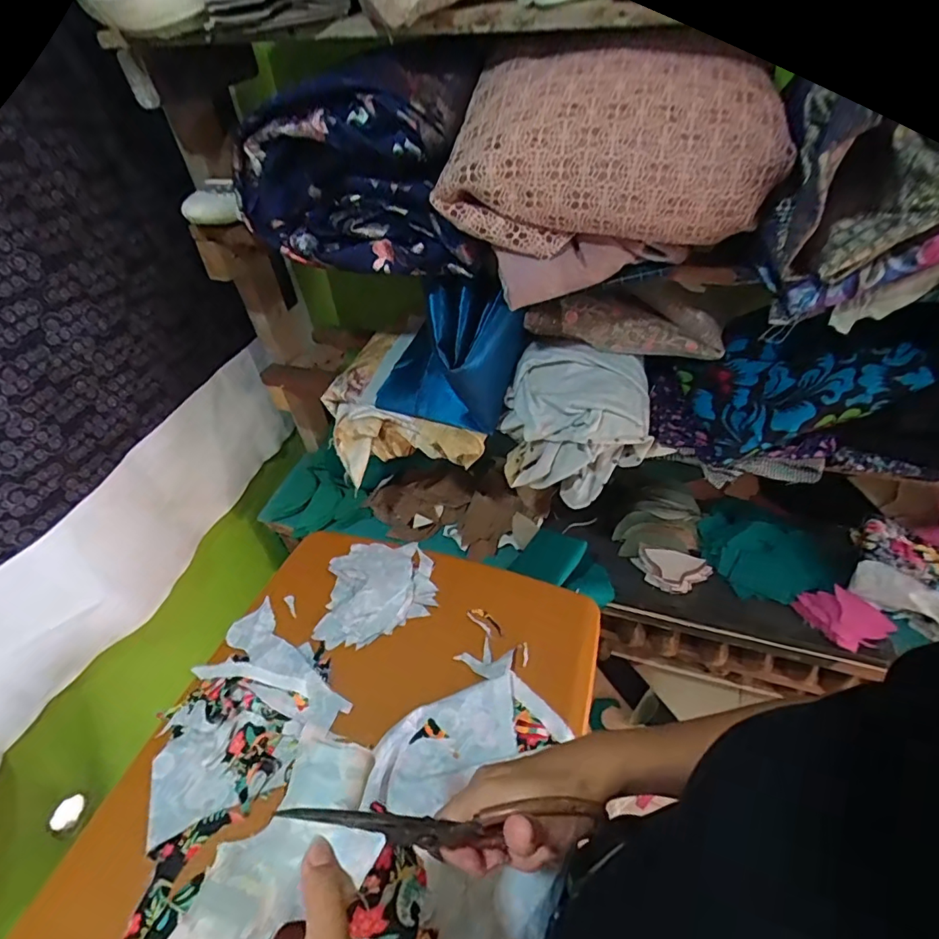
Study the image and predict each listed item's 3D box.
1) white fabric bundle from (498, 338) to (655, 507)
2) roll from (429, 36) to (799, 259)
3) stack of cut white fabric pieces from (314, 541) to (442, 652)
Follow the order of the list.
[{"bbox_3d":[0.145,-0.069,0.713,0.183,0.163,0.142,9,46,15],"label":"white fabric bundle"},{"bbox_3d":[0.137,-0.315,0.515,0.298,0.151,0.144,8,46,14],"label":"roll"},{"bbox_3d":[-0.129,0.167,0.743,0.154,0.016,0.166,-4,44,1],"label":"stack of cut white fabric pieces"}]

